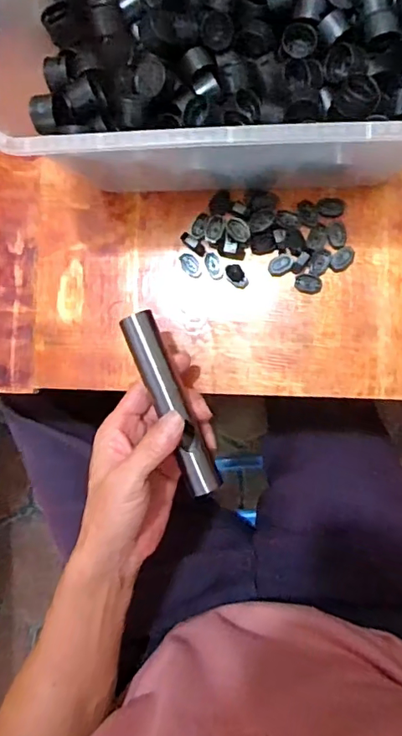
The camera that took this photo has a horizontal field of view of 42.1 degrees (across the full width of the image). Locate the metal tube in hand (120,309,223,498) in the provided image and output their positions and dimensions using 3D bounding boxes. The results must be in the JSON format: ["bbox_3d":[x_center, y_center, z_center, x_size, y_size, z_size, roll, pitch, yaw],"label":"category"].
[{"bbox_3d":[-0.021,0.026,0.388,0.024,0.023,0.139,-23,91,5],"label":"metal tube in hand"}]

